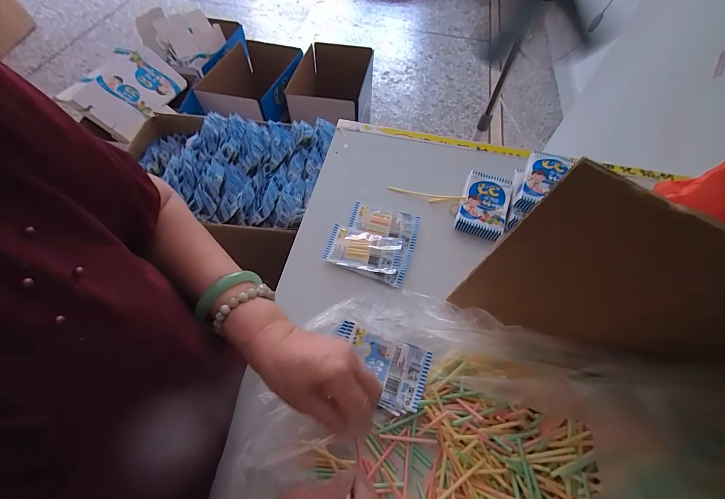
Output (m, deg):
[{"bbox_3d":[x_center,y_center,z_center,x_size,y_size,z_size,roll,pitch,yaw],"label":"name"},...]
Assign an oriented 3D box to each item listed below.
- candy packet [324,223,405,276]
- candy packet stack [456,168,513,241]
[{"bbox_3d":[0.001,0.000,0.455,0.103,0.012,0.065,13,60,7],"label":"candy packet"},{"bbox_3d":[0.189,-0.069,0.499,0.073,0.033,0.108,19,61,10],"label":"candy packet stack"}]

